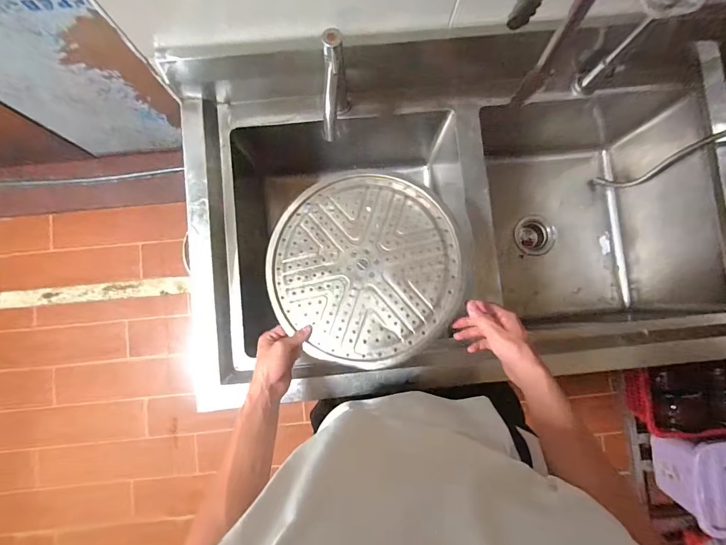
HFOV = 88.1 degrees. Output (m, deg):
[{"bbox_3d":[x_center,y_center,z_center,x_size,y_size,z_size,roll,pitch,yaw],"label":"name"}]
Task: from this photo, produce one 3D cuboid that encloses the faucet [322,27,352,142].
[{"bbox_3d":[-0.044,-0.293,0.640,0.038,0.173,0.148,1,85,-2],"label":"faucet"}]

